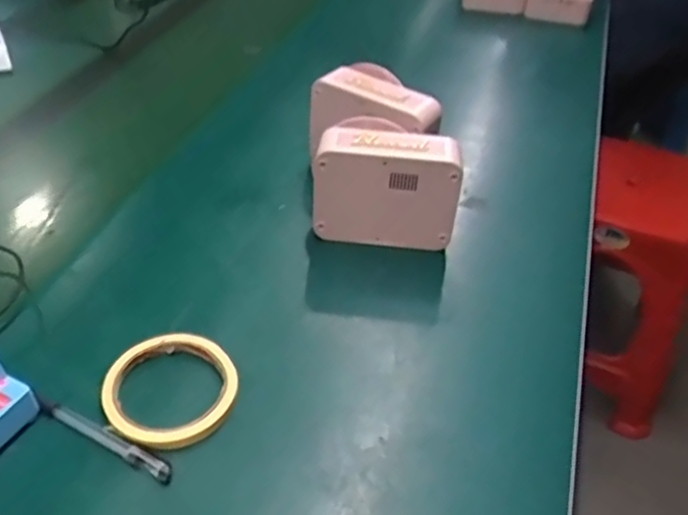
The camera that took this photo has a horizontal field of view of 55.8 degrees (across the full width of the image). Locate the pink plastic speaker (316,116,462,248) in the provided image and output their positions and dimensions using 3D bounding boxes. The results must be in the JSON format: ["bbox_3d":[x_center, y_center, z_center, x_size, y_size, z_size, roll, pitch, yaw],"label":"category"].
[{"bbox_3d":[0.038,-0.062,0.593,0.125,0.107,0.060,7,42,4],"label":"pink plastic speaker"}]

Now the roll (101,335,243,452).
[{"bbox_3d":[-0.124,0.095,0.470,0.092,0.010,0.092,2,42,-1],"label":"roll"}]

